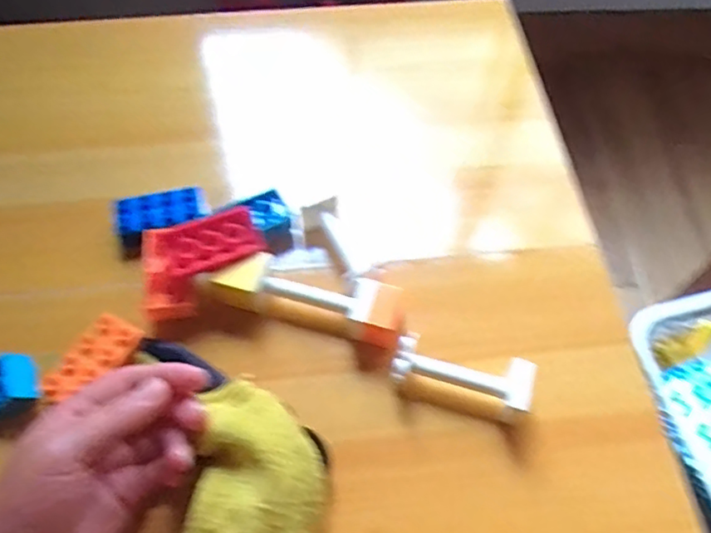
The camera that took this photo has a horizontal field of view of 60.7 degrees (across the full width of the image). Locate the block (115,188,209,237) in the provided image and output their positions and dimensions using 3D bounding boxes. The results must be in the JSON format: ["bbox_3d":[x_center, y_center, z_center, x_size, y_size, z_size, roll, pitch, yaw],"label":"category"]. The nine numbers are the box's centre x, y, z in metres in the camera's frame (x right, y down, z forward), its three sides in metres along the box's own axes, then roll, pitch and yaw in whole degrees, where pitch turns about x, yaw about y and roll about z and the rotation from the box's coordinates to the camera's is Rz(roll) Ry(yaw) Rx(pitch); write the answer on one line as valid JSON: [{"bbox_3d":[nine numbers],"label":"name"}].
[{"bbox_3d":[-0.143,-0.038,0.450,0.067,0.018,0.027,-14,61,-9],"label":"block"}]

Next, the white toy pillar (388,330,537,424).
[{"bbox_3d":[0.068,0.070,0.390,0.086,0.032,0.032,15,60,8],"label":"white toy pillar"}]

